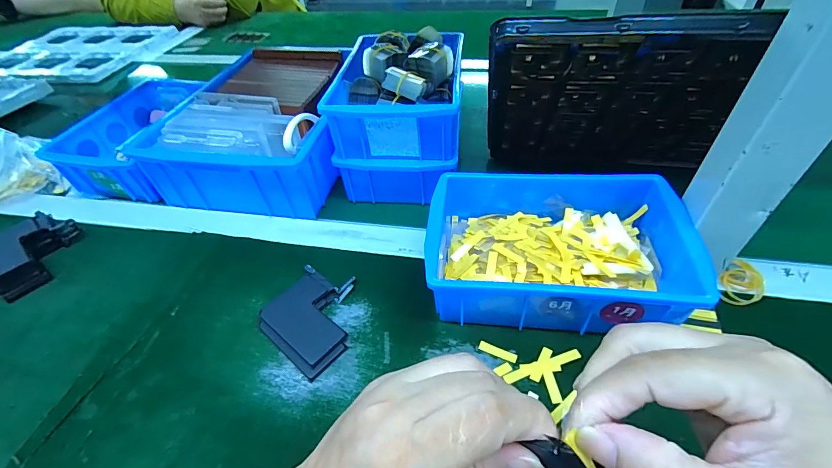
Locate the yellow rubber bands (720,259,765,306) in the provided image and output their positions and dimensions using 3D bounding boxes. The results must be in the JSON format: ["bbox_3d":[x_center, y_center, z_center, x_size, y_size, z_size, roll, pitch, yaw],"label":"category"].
[{"bbox_3d":[0.277,0.042,0.327,0.044,0.011,0.030,-31,51,-25],"label":"yellow rubber bands"}]

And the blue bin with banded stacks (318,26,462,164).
[{"bbox_3d":[-0.016,-0.161,0.426,0.130,0.077,0.178,3,46,8],"label":"blue bin with banded stacks"}]

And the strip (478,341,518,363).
[{"bbox_3d":[0.065,0.092,0.303,0.030,0.004,0.008,17,48,19],"label":"strip"}]

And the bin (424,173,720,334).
[{"bbox_3d":[0.114,0.011,0.337,0.202,0.073,0.144,4,45,7],"label":"bin"}]

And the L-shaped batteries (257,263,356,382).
[{"bbox_3d":[-0.086,0.070,0.335,0.085,0.008,0.080,29,53,29],"label":"L-shaped batteries"}]

